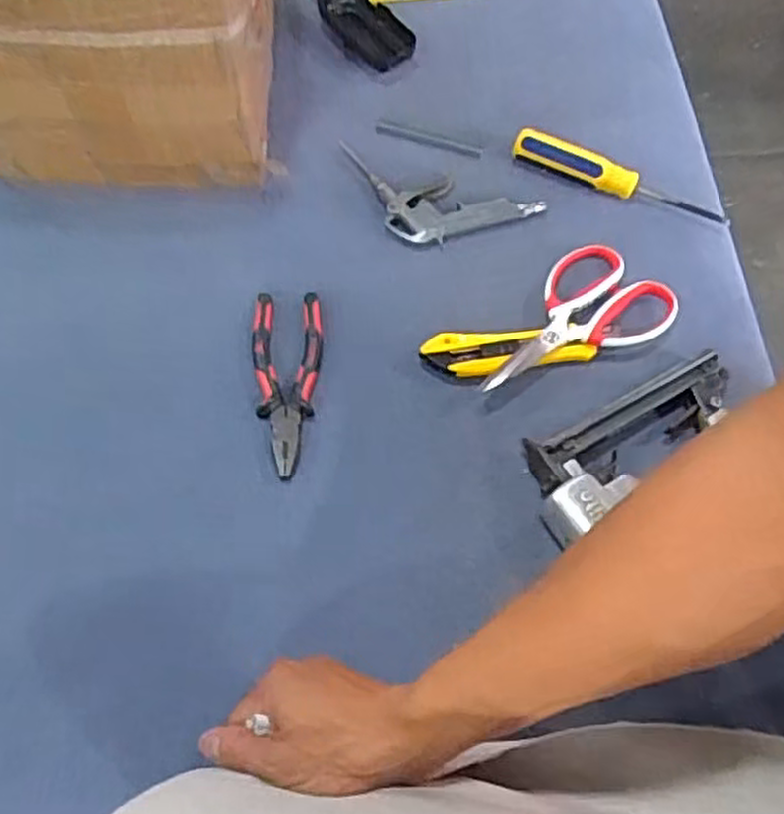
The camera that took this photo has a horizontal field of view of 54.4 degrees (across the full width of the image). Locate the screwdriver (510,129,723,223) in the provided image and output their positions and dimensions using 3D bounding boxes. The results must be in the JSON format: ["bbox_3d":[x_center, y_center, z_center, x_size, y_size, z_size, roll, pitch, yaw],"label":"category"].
[{"bbox_3d":[0.201,-0.202,0.671,0.190,0.027,0.034,23,66,9],"label":"screwdriver"}]

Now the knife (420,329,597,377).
[{"bbox_3d":[0.092,-0.043,0.597,0.134,0.016,0.035,-4,64,-4],"label":"knife"}]

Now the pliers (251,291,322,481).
[{"bbox_3d":[-0.078,-0.021,0.582,0.053,0.012,0.152,-4,64,-4],"label":"pliers"}]

